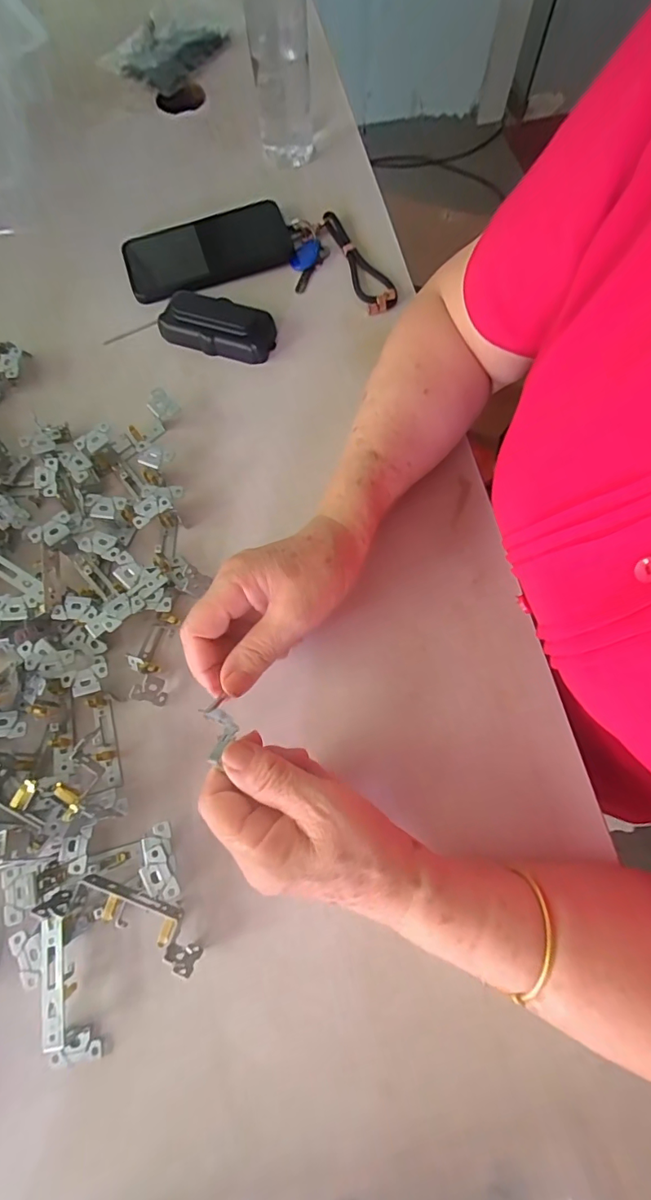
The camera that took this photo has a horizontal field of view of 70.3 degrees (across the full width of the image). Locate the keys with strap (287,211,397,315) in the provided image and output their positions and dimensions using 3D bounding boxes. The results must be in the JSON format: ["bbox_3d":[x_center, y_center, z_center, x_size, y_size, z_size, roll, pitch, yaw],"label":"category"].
[{"bbox_3d":[0.008,-0.330,0.463,0.076,0.020,0.136,-30,75,-8],"label":"keys with strap"}]

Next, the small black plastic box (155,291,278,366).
[{"bbox_3d":[-0.101,-0.262,0.441,0.107,0.026,0.052,21,75,7],"label":"small black plastic box"}]

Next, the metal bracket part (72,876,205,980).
[{"bbox_3d":[-0.120,0.203,0.300,0.090,0.032,0.027,22,75,8],"label":"metal bracket part"}]

